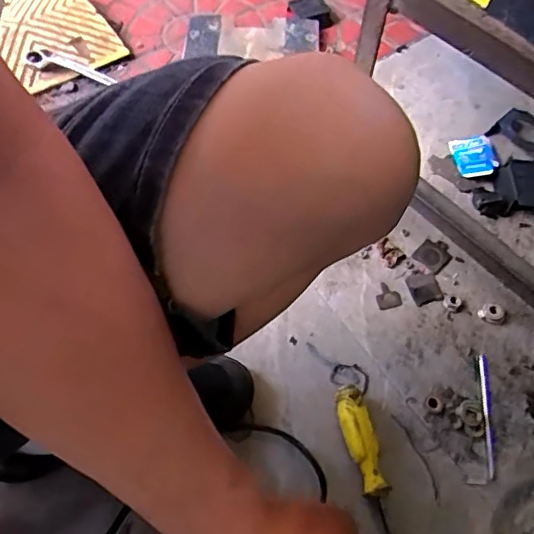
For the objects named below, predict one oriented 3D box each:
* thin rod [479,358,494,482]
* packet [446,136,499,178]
[{"bbox_3d":[0.257,0.171,0.654,0.012,0.007,0.139,5,61,0],"label":"thin rod"},{"bbox_3d":[0.301,-0.160,0.820,0.059,0.012,0.076,-10,59,17],"label":"packet"}]

